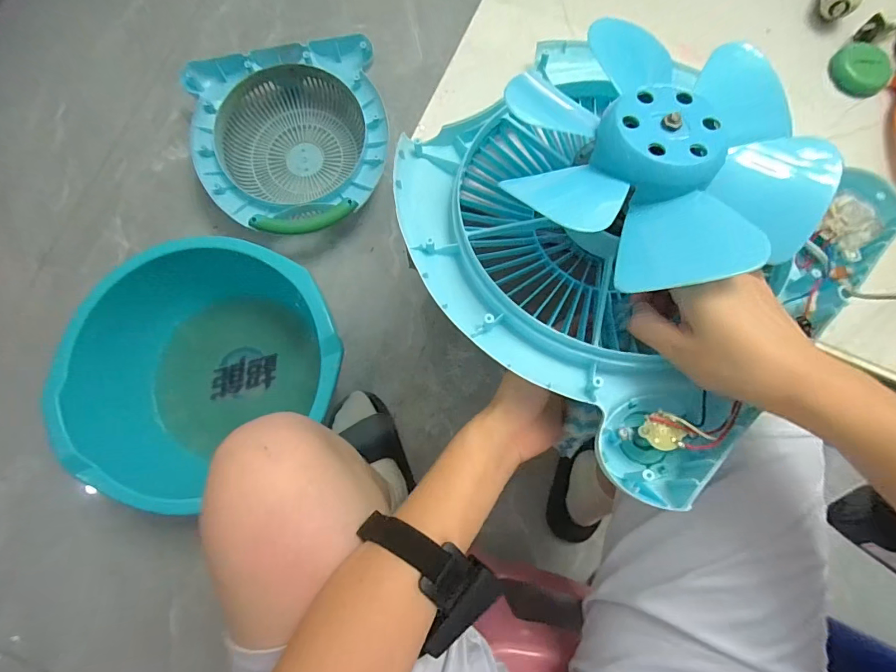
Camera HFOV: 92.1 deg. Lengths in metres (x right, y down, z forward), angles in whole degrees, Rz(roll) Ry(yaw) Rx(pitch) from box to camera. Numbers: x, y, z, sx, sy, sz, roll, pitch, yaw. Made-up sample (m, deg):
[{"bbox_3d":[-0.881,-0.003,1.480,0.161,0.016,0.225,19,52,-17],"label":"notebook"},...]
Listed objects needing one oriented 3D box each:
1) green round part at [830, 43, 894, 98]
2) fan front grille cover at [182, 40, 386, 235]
[{"bbox_3d":[0.430,-0.278,0.451,0.049,0.018,0.057,-38,80,10],"label":"green round part"},{"bbox_3d":[-0.297,-0.371,0.850,0.353,0.103,0.373,-10,81,-3],"label":"fan front grille cover"}]

